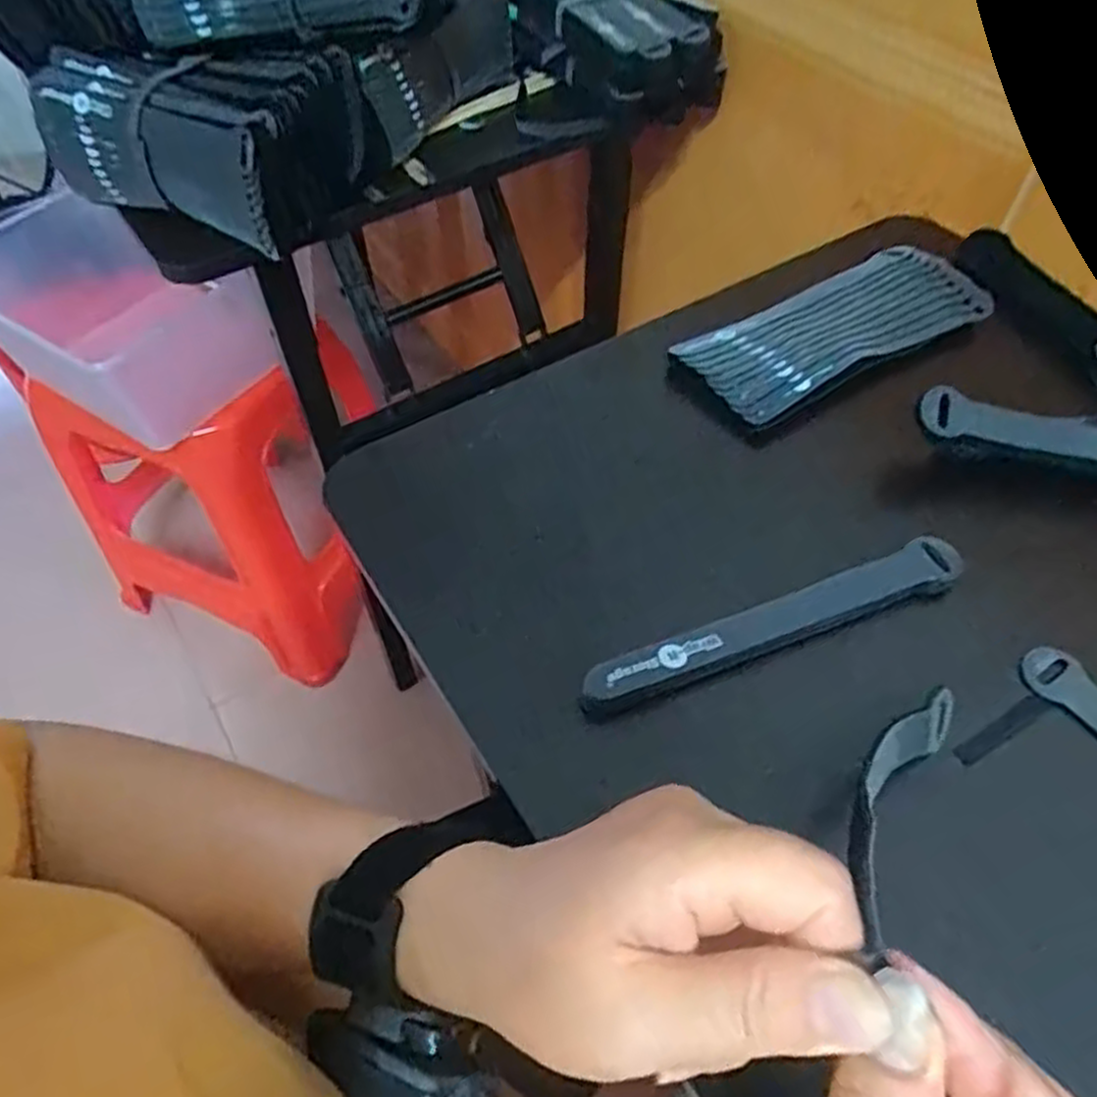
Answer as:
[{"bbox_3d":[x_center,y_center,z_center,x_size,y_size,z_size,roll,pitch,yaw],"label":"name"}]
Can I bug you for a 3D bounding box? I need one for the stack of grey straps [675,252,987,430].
[{"bbox_3d":[0.183,-0.141,0.492,0.199,0.019,0.081,-26,57,-17],"label":"stack of grey straps"}]

